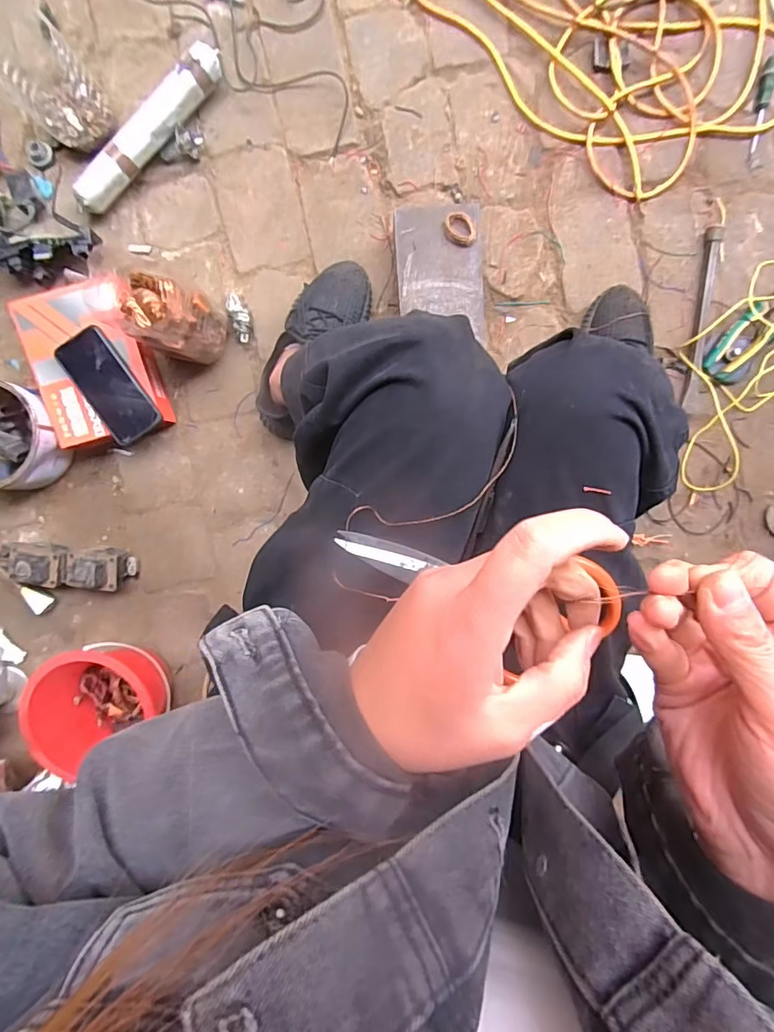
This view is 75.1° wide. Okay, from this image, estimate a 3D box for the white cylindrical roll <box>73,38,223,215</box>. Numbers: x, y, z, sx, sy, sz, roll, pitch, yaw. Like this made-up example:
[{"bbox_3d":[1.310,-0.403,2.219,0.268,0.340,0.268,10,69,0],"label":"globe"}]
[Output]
[{"bbox_3d":[-0.333,-0.538,0.707,0.048,0.050,0.271,45,93,-4],"label":"white cylindrical roll"}]

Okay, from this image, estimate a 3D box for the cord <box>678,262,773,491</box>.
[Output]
[{"bbox_3d":[0.553,-0.226,0.741,0.369,0.031,0.204,-44,94,8],"label":"cord"}]

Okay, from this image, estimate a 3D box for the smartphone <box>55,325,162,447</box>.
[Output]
[{"bbox_3d":[-0.391,-0.180,0.704,0.075,0.015,0.160,-34,94,3],"label":"smartphone"}]

